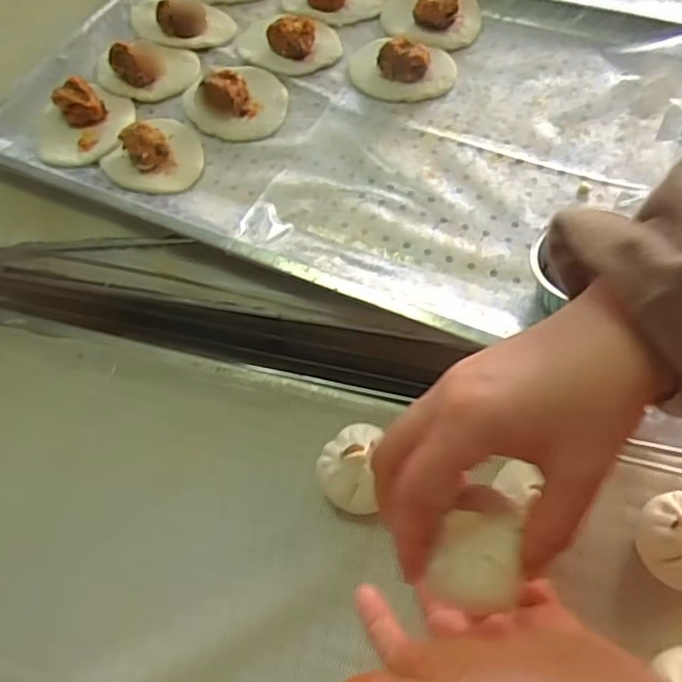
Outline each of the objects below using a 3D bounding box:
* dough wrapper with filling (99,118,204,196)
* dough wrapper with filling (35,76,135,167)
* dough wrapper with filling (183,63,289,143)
[{"bbox_3d":[-0.159,-0.163,0.507,0.087,0.034,0.086,-1,62,2],"label":"dough wrapper with filling"},{"bbox_3d":[-0.225,-0.193,0.526,0.086,0.031,0.082,-2,60,4],"label":"dough wrapper with filling"},{"bbox_3d":[-0.097,-0.227,0.537,0.089,0.030,0.102,-15,60,-4],"label":"dough wrapper with filling"}]

